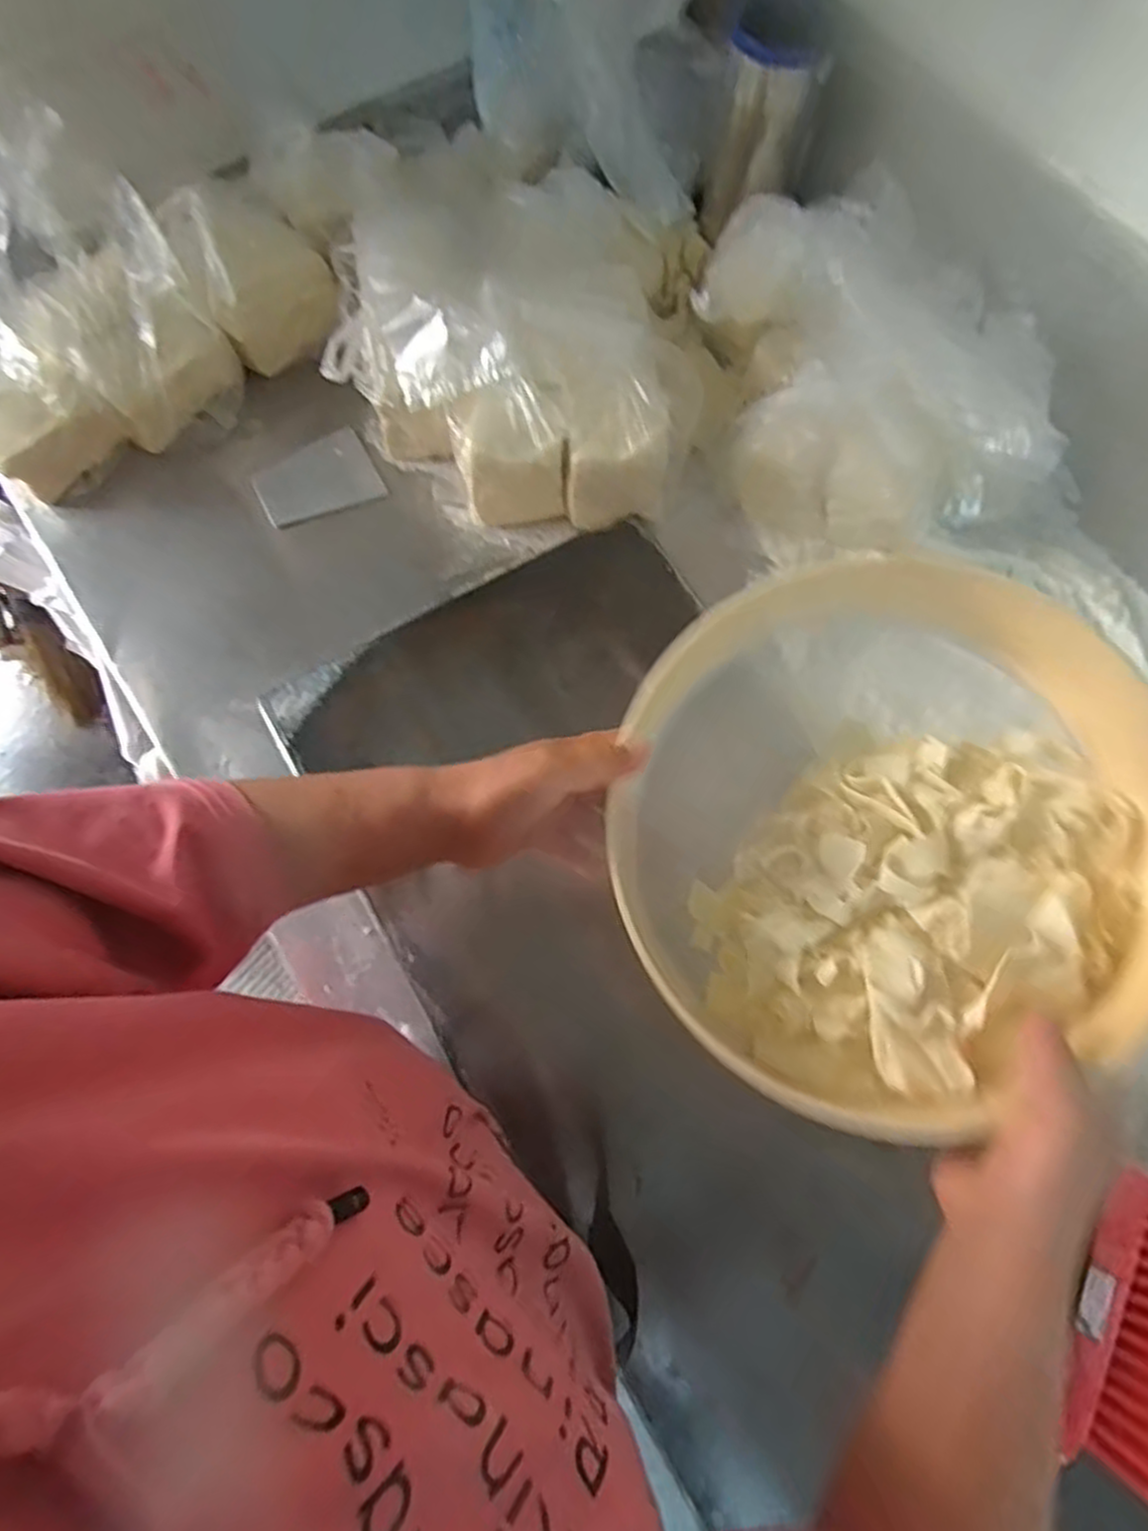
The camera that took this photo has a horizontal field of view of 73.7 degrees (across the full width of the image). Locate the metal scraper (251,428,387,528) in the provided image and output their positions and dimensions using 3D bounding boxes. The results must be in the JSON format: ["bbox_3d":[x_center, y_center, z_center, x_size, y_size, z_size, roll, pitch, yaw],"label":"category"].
[{"bbox_3d":[-0.238,-0.263,0.706,0.106,0.009,0.085,-26,71,-8],"label":"metal scraper"}]

